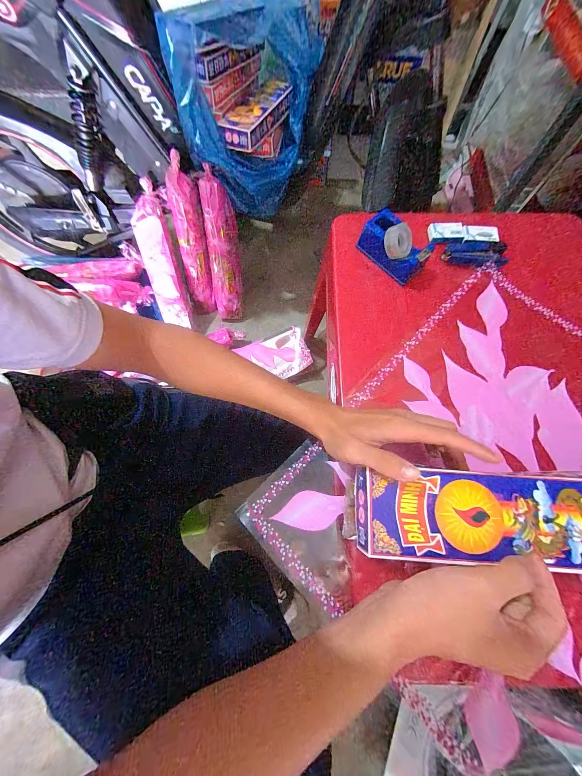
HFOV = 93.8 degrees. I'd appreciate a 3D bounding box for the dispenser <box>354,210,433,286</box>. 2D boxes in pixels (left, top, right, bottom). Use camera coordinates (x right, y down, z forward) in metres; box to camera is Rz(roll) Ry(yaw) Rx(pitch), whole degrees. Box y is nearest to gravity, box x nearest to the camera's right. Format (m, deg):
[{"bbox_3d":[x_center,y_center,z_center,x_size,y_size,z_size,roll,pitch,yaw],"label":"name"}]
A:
[{"bbox_3d":[0.156,-0.217,0.416,0.054,0.059,0.099,-39,76,-12],"label":"dispenser"}]

